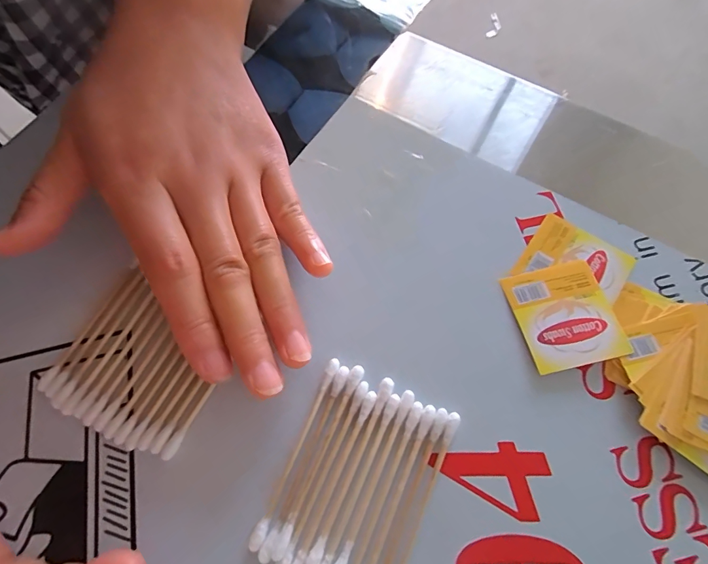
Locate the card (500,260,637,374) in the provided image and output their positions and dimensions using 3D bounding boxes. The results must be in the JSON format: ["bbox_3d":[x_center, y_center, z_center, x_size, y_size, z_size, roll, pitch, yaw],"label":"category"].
[{"bbox_3d":[0.089,0.014,0.173,0.039,0.004,0.044,-14,71,-4],"label":"card"}]

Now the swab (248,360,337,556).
[{"bbox_3d":[-0.021,0.062,0.152,0.005,0.004,0.071,21,70,10],"label":"swab"}]

